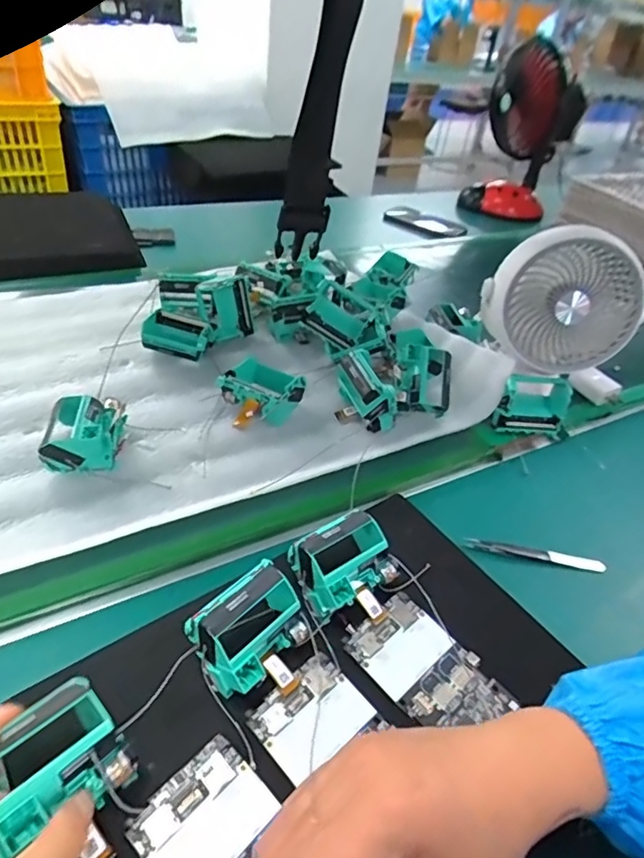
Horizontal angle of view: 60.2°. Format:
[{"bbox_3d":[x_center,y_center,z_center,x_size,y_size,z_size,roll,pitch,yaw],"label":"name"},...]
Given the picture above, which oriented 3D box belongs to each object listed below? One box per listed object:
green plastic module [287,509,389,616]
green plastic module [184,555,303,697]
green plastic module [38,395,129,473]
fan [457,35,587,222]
[{"bbox_3d":[0.016,0.097,0.407,0.063,0.046,0.048,-22,47,-34],"label":"green plastic module"},{"bbox_3d":[-0.040,0.132,0.354,0.058,0.051,0.067,34,44,29],"label":"green plastic module"},{"bbox_3d":[-0.204,0.004,0.478,0.063,0.038,0.070,-4,39,-15],"label":"green plastic module"},{"bbox_3d":[0.432,-0.623,1.192,0.193,0.323,0.214,18,39,12],"label":"fan"}]

